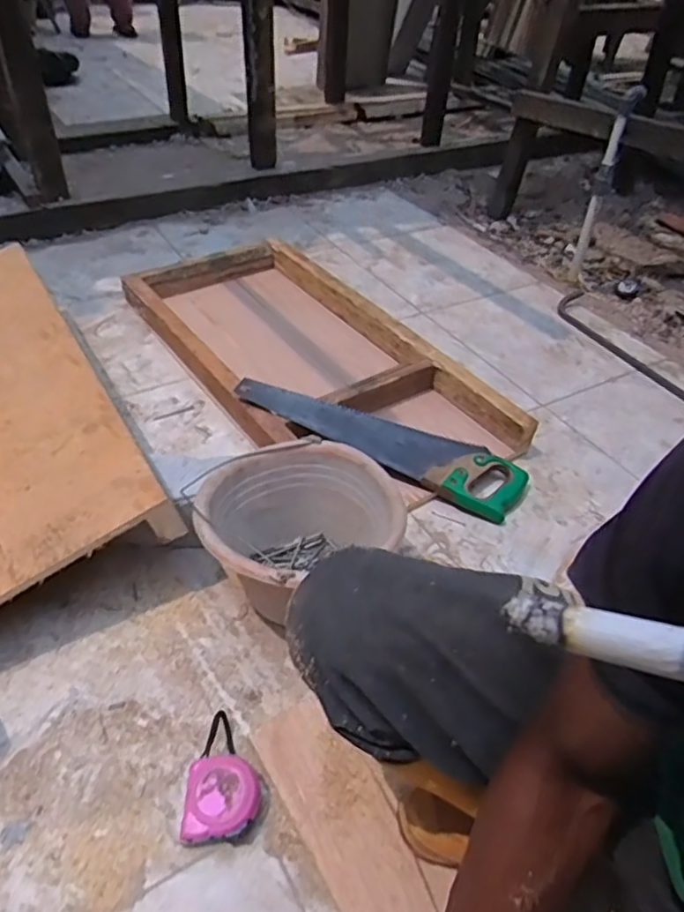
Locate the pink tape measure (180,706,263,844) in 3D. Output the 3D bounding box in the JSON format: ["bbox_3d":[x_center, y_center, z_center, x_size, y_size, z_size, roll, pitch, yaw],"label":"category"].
[{"bbox_3d":[-0.129,0.346,0.694,0.077,0.048,0.133,-2,43,-7],"label":"pink tape measure"}]

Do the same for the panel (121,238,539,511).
[{"bbox_3d":[-0.083,-0.200,1.268,0.406,0.082,0.858,-25,50,-27],"label":"panel"}]

